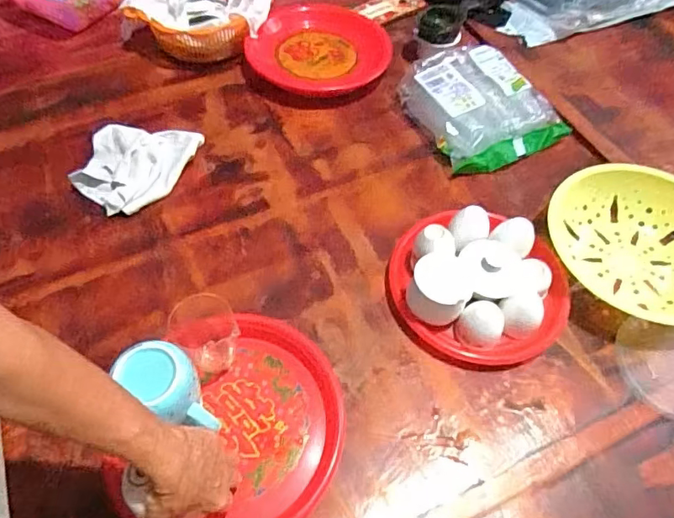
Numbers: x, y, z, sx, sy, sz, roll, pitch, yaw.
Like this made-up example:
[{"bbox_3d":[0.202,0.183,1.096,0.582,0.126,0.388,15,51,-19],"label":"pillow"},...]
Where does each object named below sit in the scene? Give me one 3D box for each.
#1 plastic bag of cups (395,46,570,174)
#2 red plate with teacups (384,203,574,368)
[{"bbox_3d":[0.234,-0.259,0.837,0.206,0.066,0.226,-20,59,-15],"label":"plastic bag of cups"},{"bbox_3d":[0.183,0.022,0.656,0.224,0.068,0.205,1,56,-1],"label":"red plate with teacups"}]

